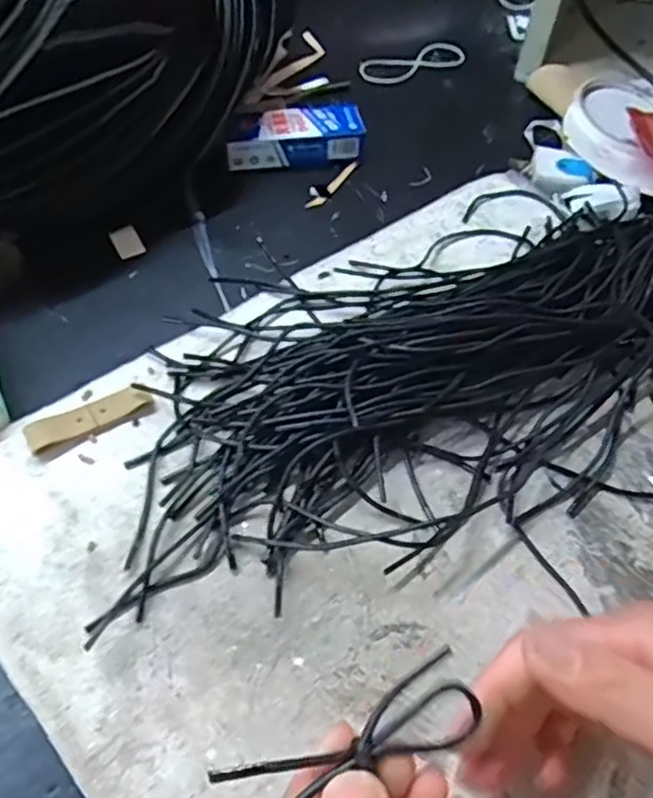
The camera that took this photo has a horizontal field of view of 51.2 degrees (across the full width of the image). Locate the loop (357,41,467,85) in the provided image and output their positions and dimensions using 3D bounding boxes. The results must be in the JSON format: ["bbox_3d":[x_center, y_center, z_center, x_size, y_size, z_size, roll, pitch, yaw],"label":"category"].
[{"bbox_3d":[0.077,-0.296,0.604,0.100,0.007,0.037,-24,68,-20],"label":"loop"}]

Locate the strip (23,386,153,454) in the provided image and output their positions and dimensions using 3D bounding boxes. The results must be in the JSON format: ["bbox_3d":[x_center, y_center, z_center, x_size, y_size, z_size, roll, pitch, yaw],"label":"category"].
[{"bbox_3d":[-0.115,0.008,0.332,0.058,0.005,0.014,-25,78,-22],"label":"strip"}]

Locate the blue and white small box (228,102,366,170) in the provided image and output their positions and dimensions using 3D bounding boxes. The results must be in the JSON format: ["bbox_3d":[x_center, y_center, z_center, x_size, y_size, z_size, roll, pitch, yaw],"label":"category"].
[{"bbox_3d":[-0.024,-0.198,0.510,0.100,0.026,0.041,-7,56,-9],"label":"blue and white small box"}]

